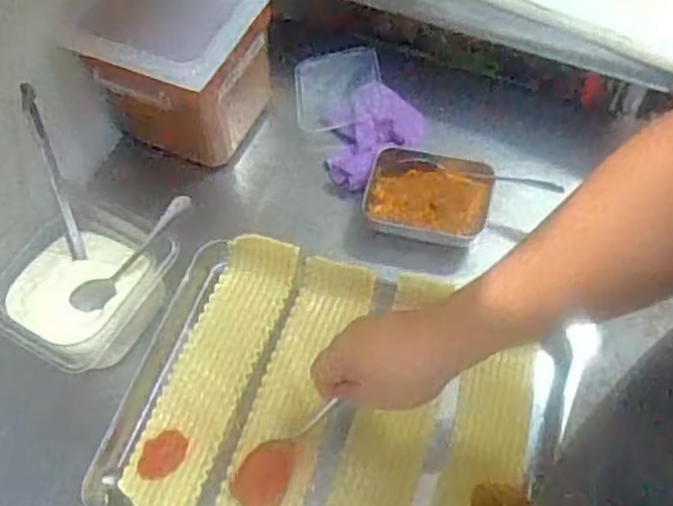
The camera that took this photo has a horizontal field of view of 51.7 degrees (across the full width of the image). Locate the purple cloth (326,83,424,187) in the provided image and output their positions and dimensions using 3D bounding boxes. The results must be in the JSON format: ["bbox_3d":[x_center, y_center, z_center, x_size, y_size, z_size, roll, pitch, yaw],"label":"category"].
[{"bbox_3d":[0.037,-0.145,0.839,0.140,0.039,0.116,-35,63,-16],"label":"purple cloth"}]

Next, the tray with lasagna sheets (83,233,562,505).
[{"bbox_3d":[-0.005,0.148,0.681,0.398,0.058,0.322,14,61,12],"label":"tray with lasagna sheets"}]

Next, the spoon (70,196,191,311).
[{"bbox_3d":[-0.205,0.001,0.703,0.157,0.022,0.021,-46,65,-4],"label":"spoon"}]

